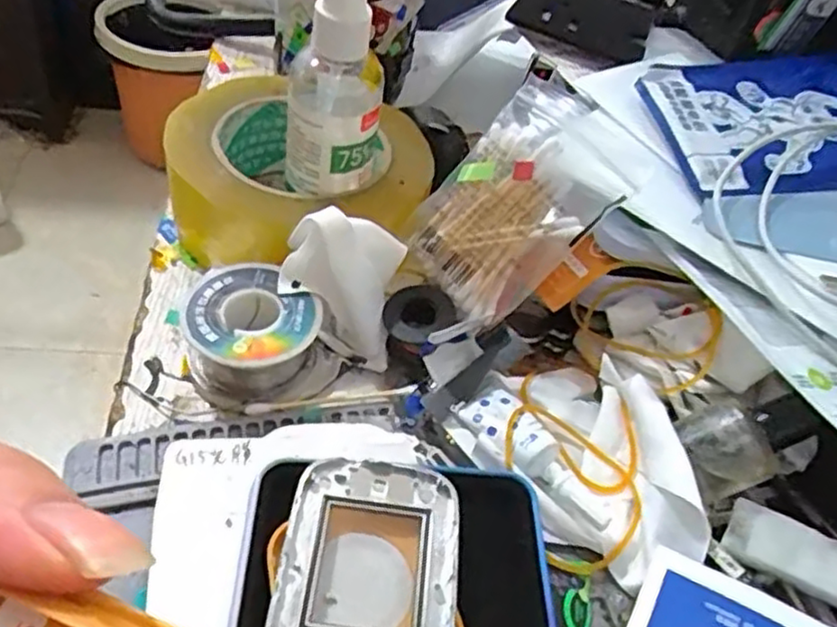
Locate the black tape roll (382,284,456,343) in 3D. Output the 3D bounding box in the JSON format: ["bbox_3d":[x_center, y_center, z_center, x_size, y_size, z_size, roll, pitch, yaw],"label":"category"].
[{"bbox_3d":[-0.001,0.001,0.305,0.030,0.010,0.030,6,47,-7],"label":"black tape roll"}]

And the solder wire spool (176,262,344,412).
[{"bbox_3d":[-0.065,0.008,0.286,0.058,0.026,0.055,6,47,-7],"label":"solder wire spool"}]

